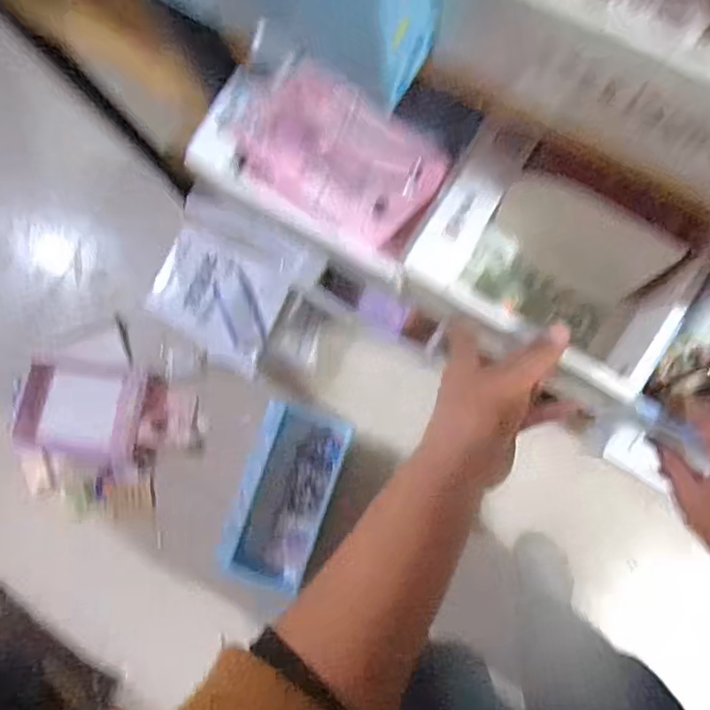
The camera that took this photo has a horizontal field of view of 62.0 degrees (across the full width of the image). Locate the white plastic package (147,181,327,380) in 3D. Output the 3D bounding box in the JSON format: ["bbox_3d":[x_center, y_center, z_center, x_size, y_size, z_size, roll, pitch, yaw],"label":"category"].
[{"bbox_3d":[-0.246,-0.137,1.139,0.278,0.080,0.277,29,87,8],"label":"white plastic package"}]

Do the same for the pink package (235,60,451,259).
[{"bbox_3d":[-0.013,-0.148,0.436,0.151,0.033,0.087,31,88,8],"label":"pink package"}]

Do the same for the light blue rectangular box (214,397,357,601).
[{"bbox_3d":[-0.136,0.279,1.191,0.171,0.148,0.348,20,86,8],"label":"light blue rectangular box"}]

